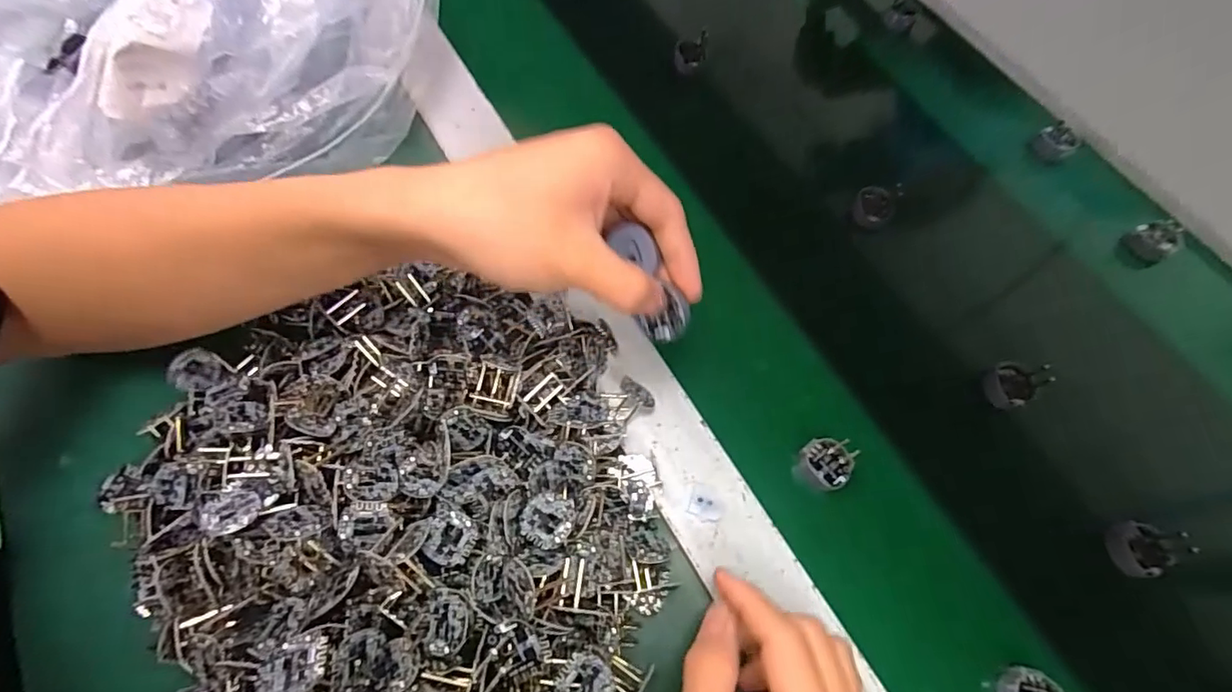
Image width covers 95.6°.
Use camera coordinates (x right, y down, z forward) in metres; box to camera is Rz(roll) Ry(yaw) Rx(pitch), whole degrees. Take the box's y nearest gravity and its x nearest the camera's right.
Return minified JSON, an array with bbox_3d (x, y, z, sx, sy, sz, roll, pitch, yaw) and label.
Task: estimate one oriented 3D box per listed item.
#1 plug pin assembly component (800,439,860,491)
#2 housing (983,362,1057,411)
[{"bbox_3d":[0.123,0.071,0.330,0.029,0.030,0.028,1,66,-2],"label":"plug pin assembly component"},{"bbox_3d":[0.254,0.024,0.354,0.031,0.021,0.028,-14,67,-8],"label":"housing"}]

